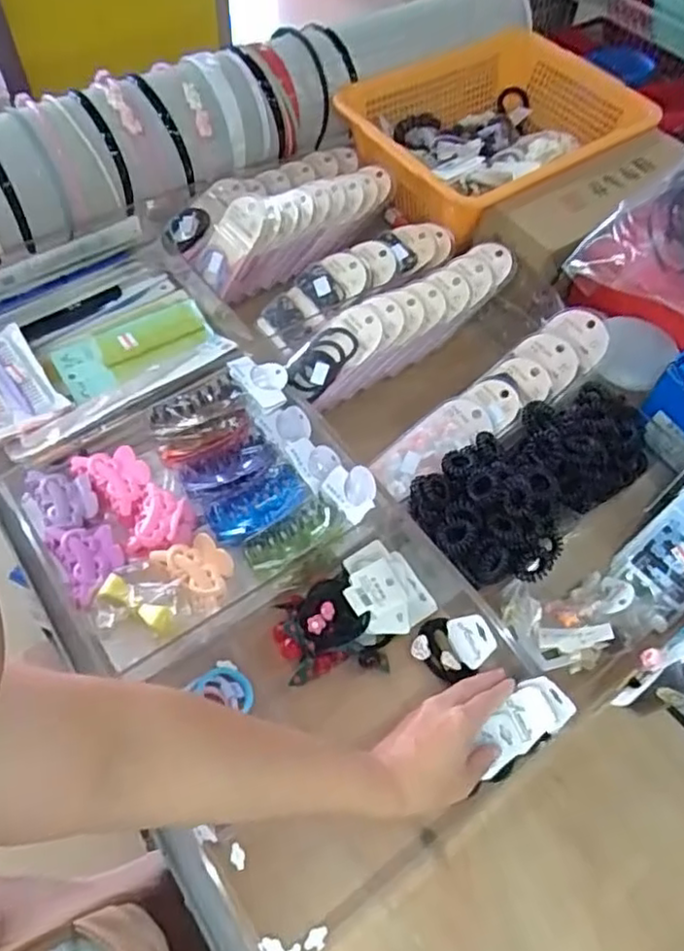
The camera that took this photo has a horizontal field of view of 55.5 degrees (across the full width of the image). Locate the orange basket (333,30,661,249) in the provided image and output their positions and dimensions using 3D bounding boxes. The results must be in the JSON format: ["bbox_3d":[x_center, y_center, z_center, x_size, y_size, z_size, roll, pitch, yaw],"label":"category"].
[{"bbox_3d":[0.216,-0.469,0.883,0.385,0.105,0.285,-28,63,-19],"label":"orange basket"}]

